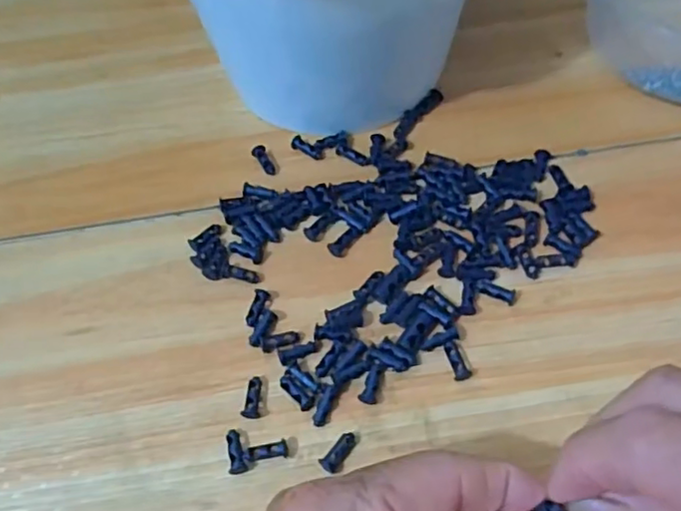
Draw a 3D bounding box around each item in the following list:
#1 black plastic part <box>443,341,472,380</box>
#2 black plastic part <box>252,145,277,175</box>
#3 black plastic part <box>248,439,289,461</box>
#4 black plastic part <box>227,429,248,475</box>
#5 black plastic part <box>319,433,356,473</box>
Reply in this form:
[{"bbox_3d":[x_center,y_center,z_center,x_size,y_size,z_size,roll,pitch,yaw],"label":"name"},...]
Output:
[{"bbox_3d":[0.048,0.043,0.258,0.007,0.004,0.017,-15,60,-5],"label":"black plastic part"},{"bbox_3d":[-0.038,-0.048,0.316,0.007,0.005,0.019,-27,62,-12],"label":"black plastic part"},{"bbox_3d":[-0.028,0.076,0.244,0.015,0.005,0.006,-9,60,-2],"label":"black plastic part"},{"bbox_3d":[-0.041,0.076,0.244,0.007,0.006,0.017,-14,60,-5],"label":"black plastic part"},{"bbox_3d":[0.000,0.076,0.242,0.008,0.005,0.017,39,69,22],"label":"black plastic part"}]

